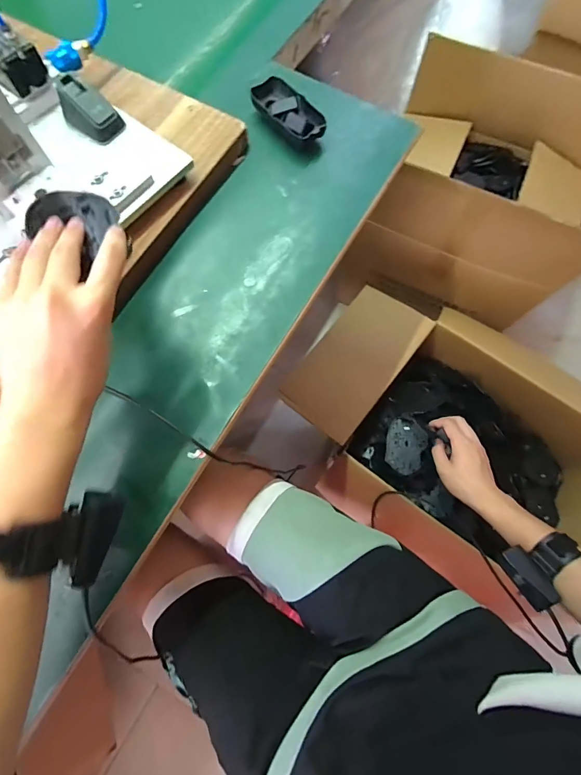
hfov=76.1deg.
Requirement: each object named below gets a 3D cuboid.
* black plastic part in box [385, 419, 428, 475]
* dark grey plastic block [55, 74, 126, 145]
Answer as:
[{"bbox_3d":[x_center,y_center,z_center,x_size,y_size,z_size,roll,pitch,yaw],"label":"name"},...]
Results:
[{"bbox_3d":[0.228,0.116,0.737,0.072,0.027,0.102,19,74,5],"label":"black plastic part in box"},{"bbox_3d":[-0.231,-0.314,0.422,0.064,0.036,0.043,34,76,8],"label":"dark grey plastic block"}]

